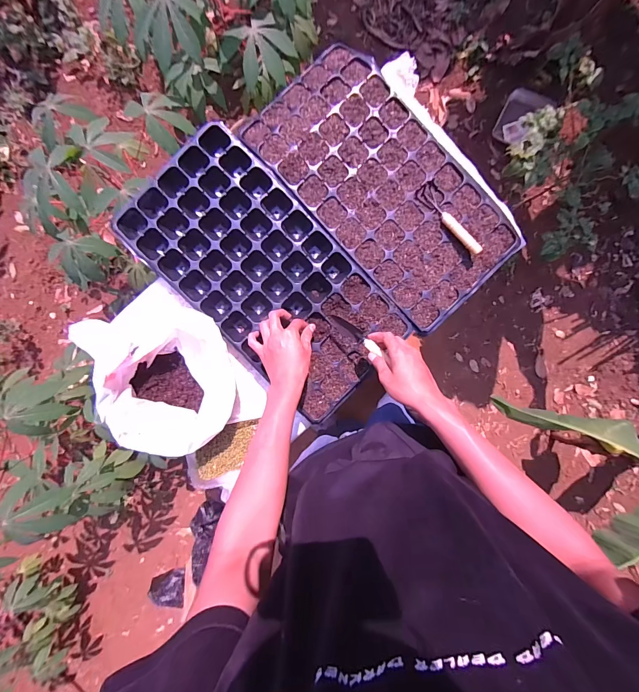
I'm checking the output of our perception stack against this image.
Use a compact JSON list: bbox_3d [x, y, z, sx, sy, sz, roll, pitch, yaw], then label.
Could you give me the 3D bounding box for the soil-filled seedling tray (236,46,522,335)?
[{"bbox_3d":[0.115,-0.298,0.650,0.266,0.052,0.518,-44,89,1],"label":"soil-filled seedling tray"}]

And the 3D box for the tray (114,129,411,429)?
[{"bbox_3d":[-0.093,-0.130,0.653,0.535,0.055,0.262,44,91,-3],"label":"tray"}]

